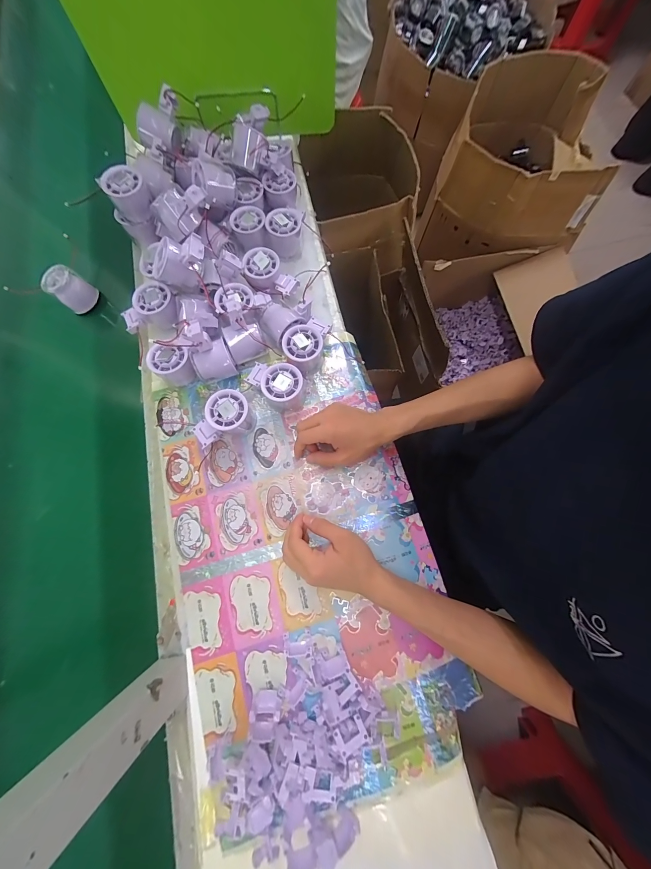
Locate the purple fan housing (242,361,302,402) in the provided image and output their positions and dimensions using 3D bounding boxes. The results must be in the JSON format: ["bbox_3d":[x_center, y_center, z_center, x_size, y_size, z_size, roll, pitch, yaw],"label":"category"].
[{"bbox_3d":[-0.073,-0.079,0.446,0.084,0.055,0.057,39,81,11],"label":"purple fan housing"}]

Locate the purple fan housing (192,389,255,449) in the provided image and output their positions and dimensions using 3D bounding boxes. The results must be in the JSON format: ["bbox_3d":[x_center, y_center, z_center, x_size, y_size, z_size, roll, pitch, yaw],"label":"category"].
[{"bbox_3d":[-0.149,-0.020,0.430,0.087,0.053,0.061,-32,77,-5],"label":"purple fan housing"}]

